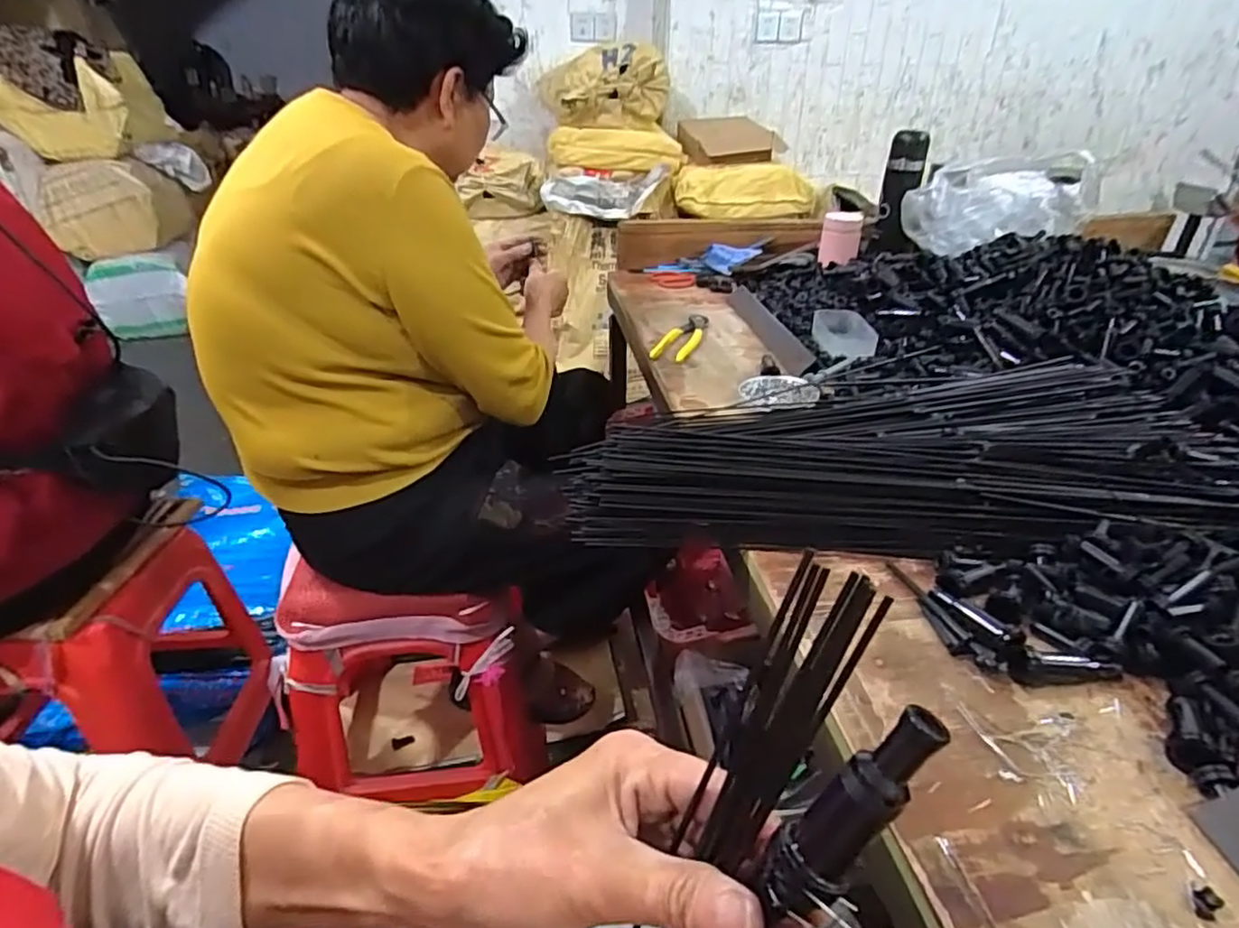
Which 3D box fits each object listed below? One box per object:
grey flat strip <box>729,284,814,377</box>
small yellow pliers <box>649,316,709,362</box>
[{"bbox_3d":[0.216,-0.201,0.976,0.042,0.008,0.327,-25,34,9],"label":"grey flat strip"},{"bbox_3d":[0.089,-0.179,0.946,0.050,0.018,0.153,13,34,19],"label":"small yellow pliers"}]

